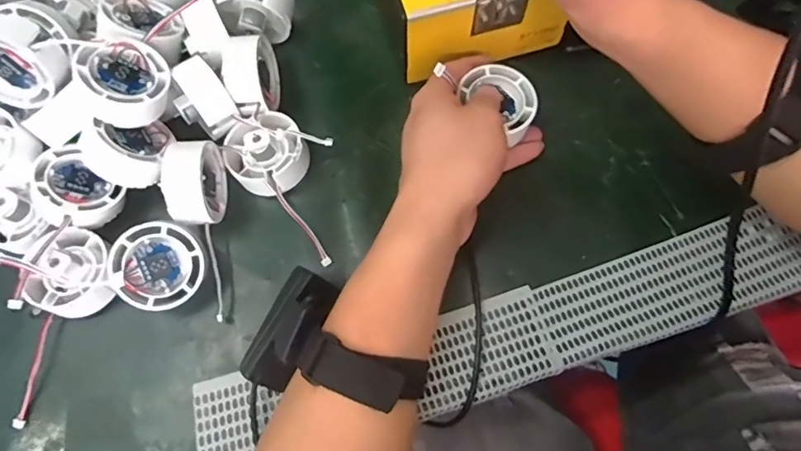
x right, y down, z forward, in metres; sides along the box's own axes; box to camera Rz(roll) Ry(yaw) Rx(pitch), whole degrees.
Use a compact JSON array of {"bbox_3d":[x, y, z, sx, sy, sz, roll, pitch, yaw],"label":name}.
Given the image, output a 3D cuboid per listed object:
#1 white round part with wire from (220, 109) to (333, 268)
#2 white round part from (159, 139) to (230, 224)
[{"bbox_3d":[-0.075,-0.028,0.353,0.052,0.032,0.111,-36,75,-11],"label":"white round part with wire"},{"bbox_3d":[-0.134,-0.028,0.343,0.025,0.052,0.055,-2,72,0],"label":"white round part"}]

